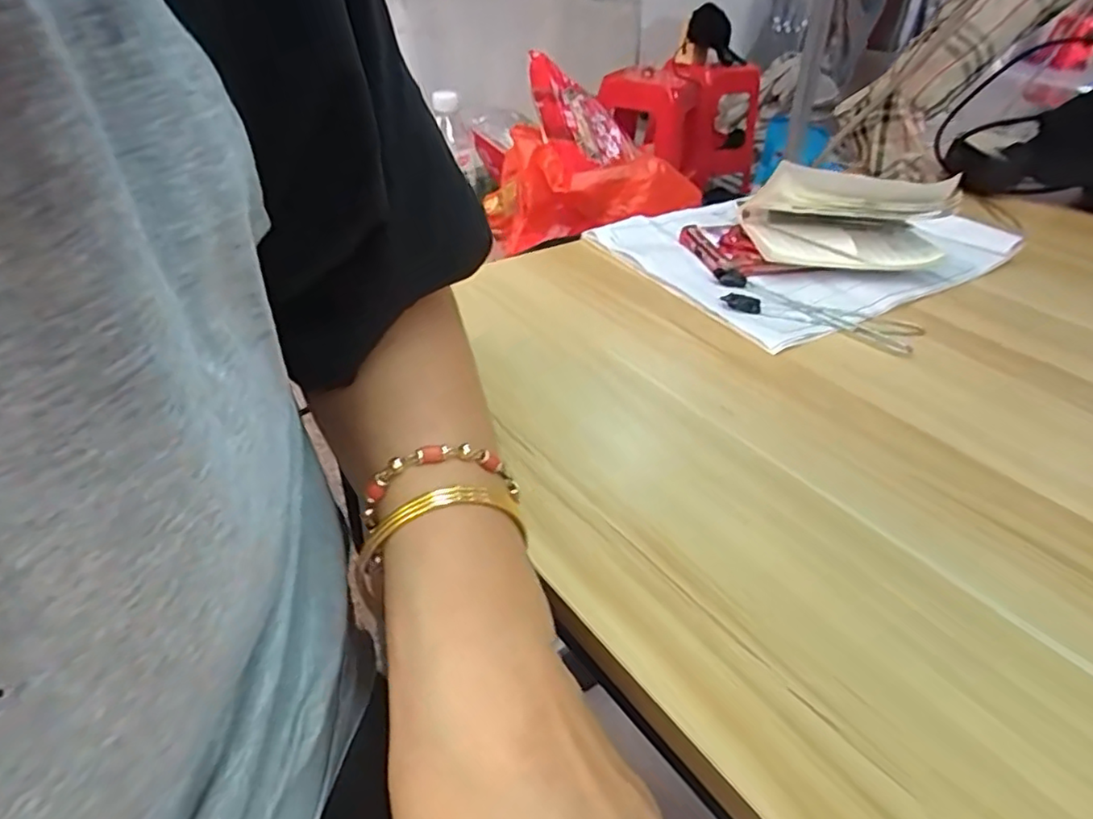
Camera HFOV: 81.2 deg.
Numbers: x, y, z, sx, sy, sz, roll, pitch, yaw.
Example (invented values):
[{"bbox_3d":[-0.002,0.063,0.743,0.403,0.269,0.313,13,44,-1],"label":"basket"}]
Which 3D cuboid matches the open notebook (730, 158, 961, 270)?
[{"bbox_3d":[0.231,-0.144,0.491,0.142,0.077,0.068,4,38,0],"label":"open notebook"}]

